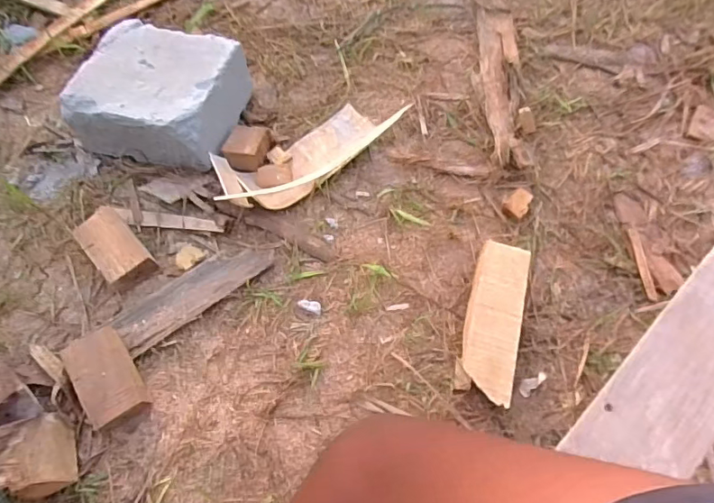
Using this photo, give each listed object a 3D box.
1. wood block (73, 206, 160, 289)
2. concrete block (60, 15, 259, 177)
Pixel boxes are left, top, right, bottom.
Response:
[{"bbox_3d":[-0.315,-0.006,0.651,0.060,0.038,0.107,-39,69,-19],"label":"wood block"},{"bbox_3d":[-0.280,-0.224,0.716,0.208,0.090,0.175,12,63,5],"label":"concrete block"}]

